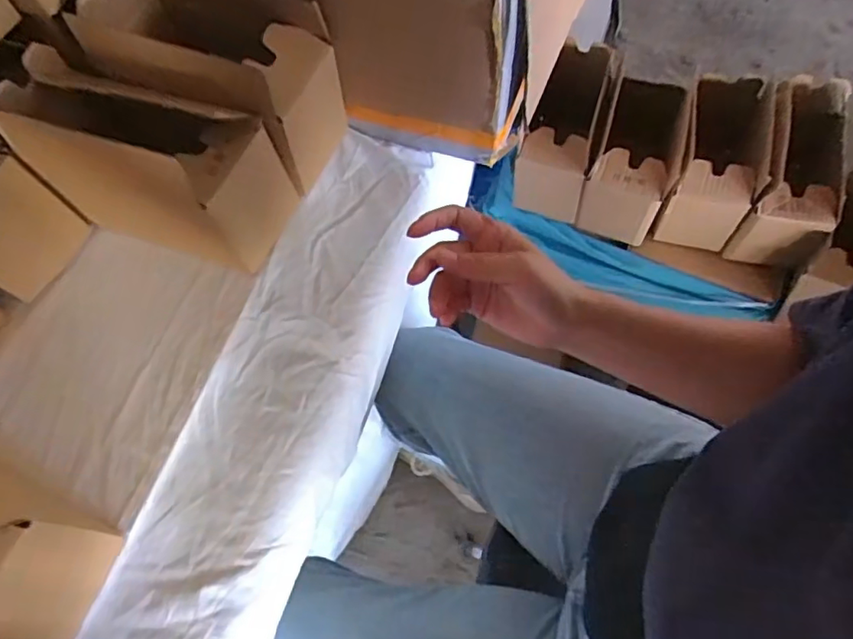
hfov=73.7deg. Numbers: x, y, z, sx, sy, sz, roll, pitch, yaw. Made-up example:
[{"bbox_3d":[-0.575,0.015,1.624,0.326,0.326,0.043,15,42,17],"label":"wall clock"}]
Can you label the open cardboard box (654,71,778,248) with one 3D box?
[{"bbox_3d":[0.389,-0.209,0.767,0.096,0.147,0.193,19,66,10],"label":"open cardboard box"}]

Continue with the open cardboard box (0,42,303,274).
[{"bbox_3d":[-0.224,-0.126,0.494,0.196,0.167,0.105,18,66,9],"label":"open cardboard box"}]

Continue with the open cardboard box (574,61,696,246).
[{"bbox_3d":[0.280,-0.216,0.780,0.096,0.142,0.162,18,66,9],"label":"open cardboard box"}]

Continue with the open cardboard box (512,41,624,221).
[{"bbox_3d":[0.193,-0.253,0.797,0.097,0.154,0.164,19,66,10],"label":"open cardboard box"}]

